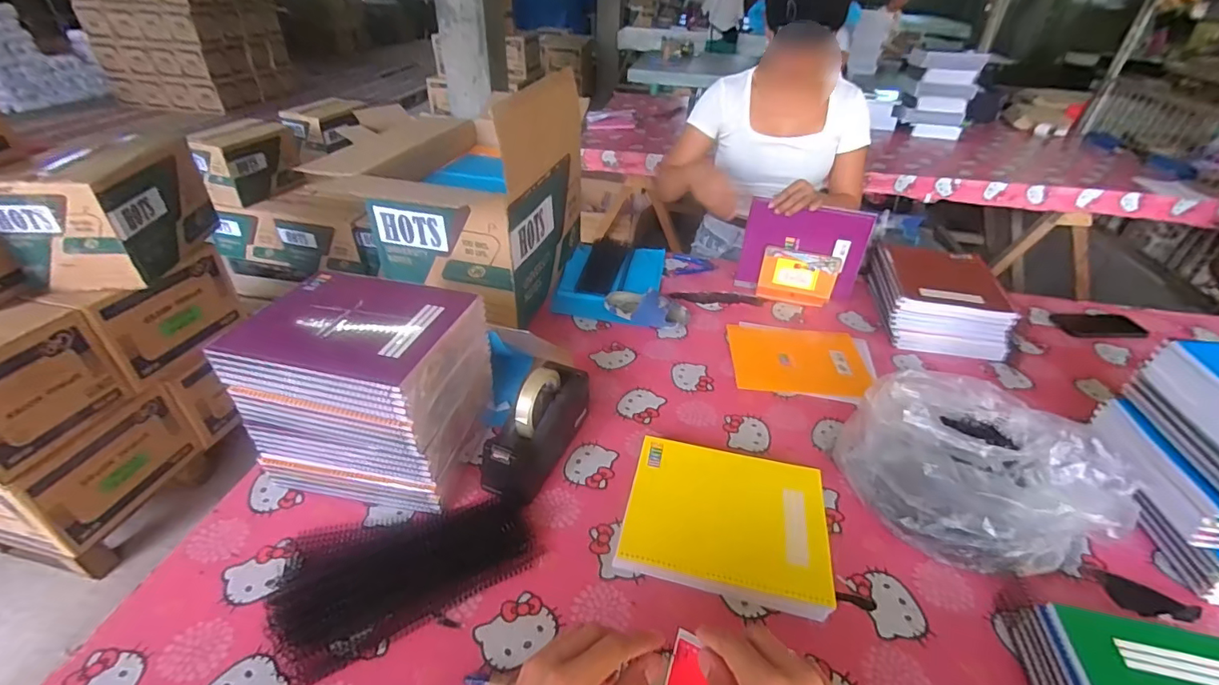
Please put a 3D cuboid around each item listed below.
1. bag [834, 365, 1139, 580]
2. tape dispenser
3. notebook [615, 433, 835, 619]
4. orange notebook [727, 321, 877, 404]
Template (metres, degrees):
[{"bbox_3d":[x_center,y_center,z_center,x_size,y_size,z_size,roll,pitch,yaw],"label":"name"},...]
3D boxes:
[{"bbox_3d":[0.486,0.164,0.681,0.288,0.157,0.215,0,36,-4],"label":"bag"},{"bbox_3d":[-0.103,0.120,0.743,0.077,0.123,0.211,18,38,20],"label":"tape dispenser"},{"bbox_3d":[0.153,0.224,0.676,0.248,0.025,0.202,9,43,11],"label":"notebook"},{"bbox_3d":[0.367,0.033,0.972,0.262,0.013,0.201,5,36,4],"label":"orange notebook"}]

